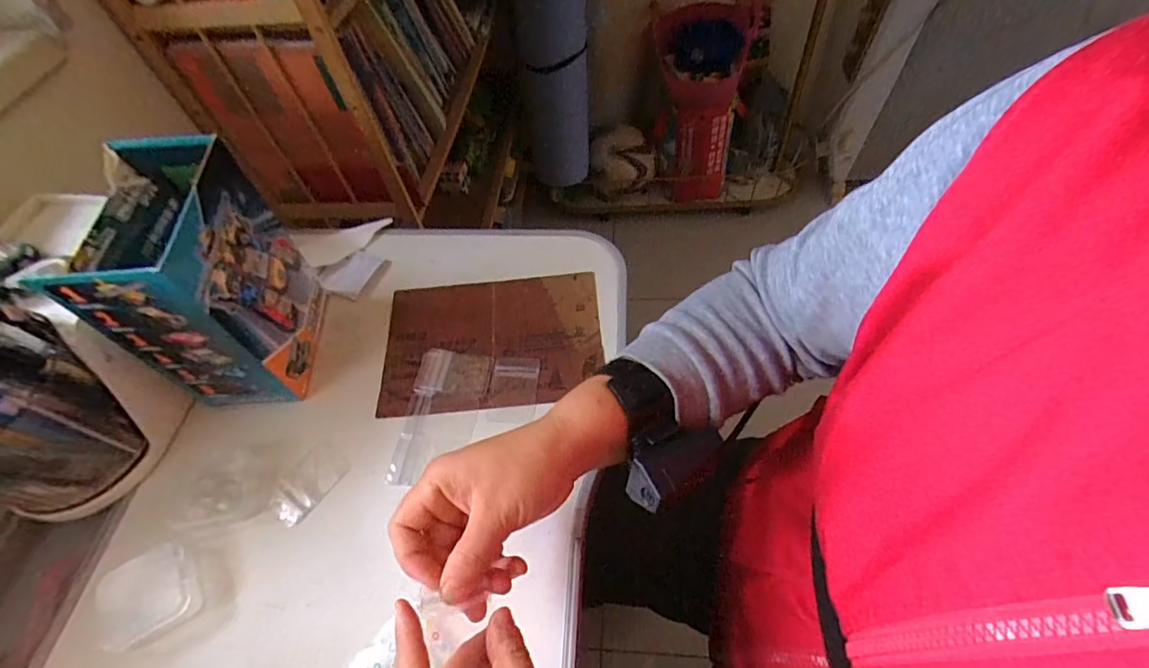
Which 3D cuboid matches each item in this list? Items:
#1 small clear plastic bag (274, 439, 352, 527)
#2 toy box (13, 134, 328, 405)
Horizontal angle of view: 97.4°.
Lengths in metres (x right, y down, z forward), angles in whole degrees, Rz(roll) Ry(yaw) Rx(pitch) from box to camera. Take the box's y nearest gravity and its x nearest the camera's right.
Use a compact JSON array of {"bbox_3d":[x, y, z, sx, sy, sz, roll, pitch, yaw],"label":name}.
[{"bbox_3d":[-0.209,0.116,0.397,0.038,0.004,0.060,30,62,20],"label":"small clear plastic bag"},{"bbox_3d":[-0.275,-0.037,0.395,0.084,0.177,0.128,-6,57,0],"label":"toy box"}]

